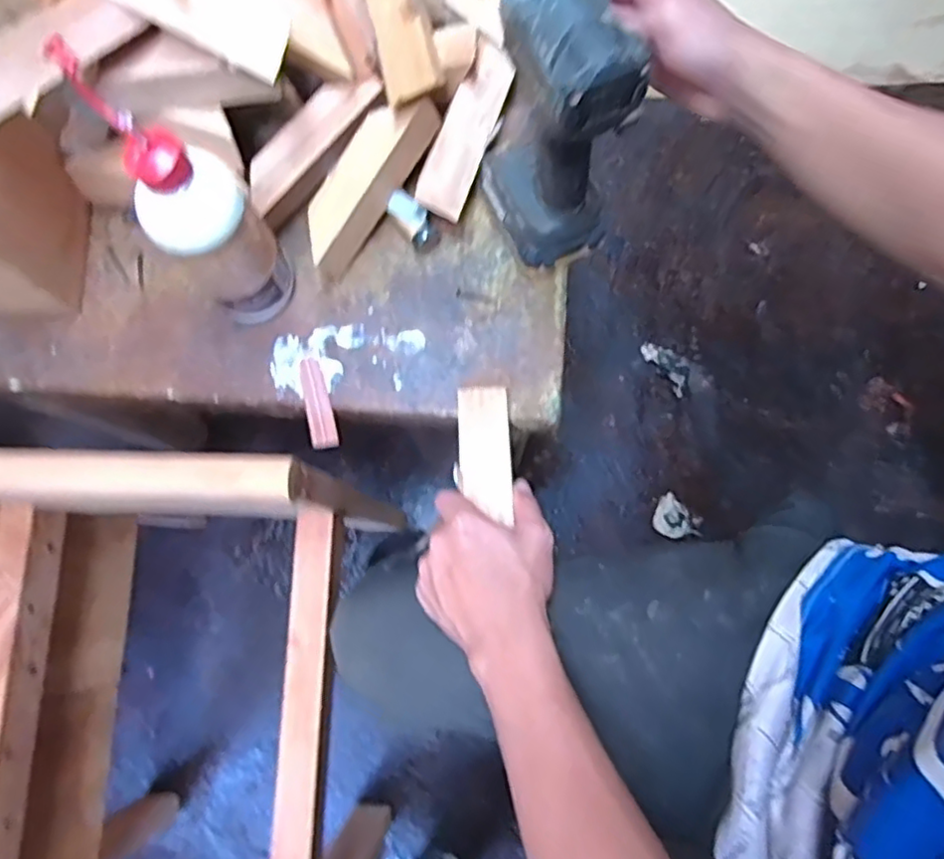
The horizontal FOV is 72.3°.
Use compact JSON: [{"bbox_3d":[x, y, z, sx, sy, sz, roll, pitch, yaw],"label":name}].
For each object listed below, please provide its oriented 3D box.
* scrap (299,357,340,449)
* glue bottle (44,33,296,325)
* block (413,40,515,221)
[{"bbox_3d":[-0.131,-0.022,0.546,0.021,0.006,0.080,-14,80,-2],"label":"scrap"},{"bbox_3d":[-0.196,-0.159,0.447,0.071,0.247,0.090,-35,81,-5],"label":"glue bottle"},{"bbox_3d":[-0.004,-0.257,0.557,0.042,0.031,0.163,20,81,4],"label":"block"}]

